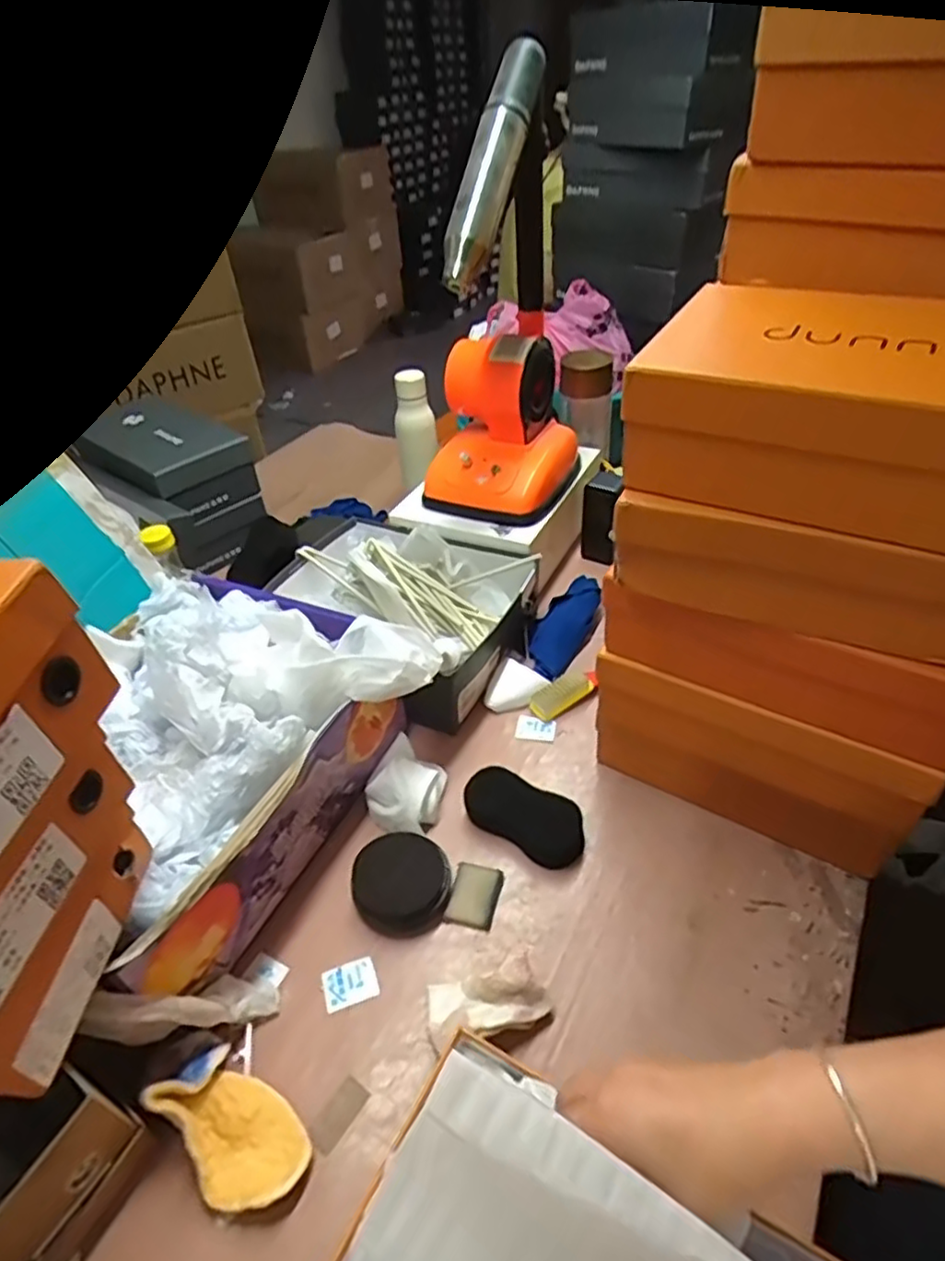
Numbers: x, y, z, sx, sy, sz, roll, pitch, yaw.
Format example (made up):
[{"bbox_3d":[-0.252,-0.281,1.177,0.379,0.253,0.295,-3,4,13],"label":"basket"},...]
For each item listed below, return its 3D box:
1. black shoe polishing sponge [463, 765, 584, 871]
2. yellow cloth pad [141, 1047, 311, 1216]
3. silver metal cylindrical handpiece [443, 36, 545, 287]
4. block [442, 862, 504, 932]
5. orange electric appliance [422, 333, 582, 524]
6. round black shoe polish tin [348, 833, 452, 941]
[{"bbox_3d":[0.053,0.186,0.696,0.123,0.034,0.059,23,48,29],"label":"black shoe polishing sponge"},{"bbox_3d":[-0.180,0.365,0.509,0.120,0.039,0.072,27,50,32],"label":"yellow cloth pad"},{"bbox_3d":[0.021,-0.497,0.731,0.069,0.270,0.053,20,4,26],"label":"silver metal cylindrical handpiece"},{"bbox_3d":[0.002,0.251,0.654,0.045,0.010,0.059,8,42,15],"label":"block"},{"bbox_3d":[0.039,-0.278,0.949,0.173,0.211,0.188,15,44,22],"label":"orange electric appliance"},{"bbox_3d":[-0.066,0.238,0.652,0.087,0.043,0.087,-3,40,2],"label":"round black shoe polish tin"}]

